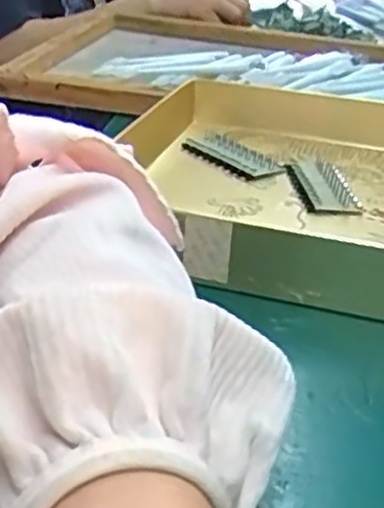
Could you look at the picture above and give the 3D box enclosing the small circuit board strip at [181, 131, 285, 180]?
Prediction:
[{"bbox_3d":[0.028,-0.073,0.553,0.035,0.015,0.089,-20,34,-35],"label":"small circuit board strip"}]

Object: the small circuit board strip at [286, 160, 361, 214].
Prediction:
[{"bbox_3d":[0.090,-0.048,0.512,0.036,0.011,0.080,-2,27,-4],"label":"small circuit board strip"}]

